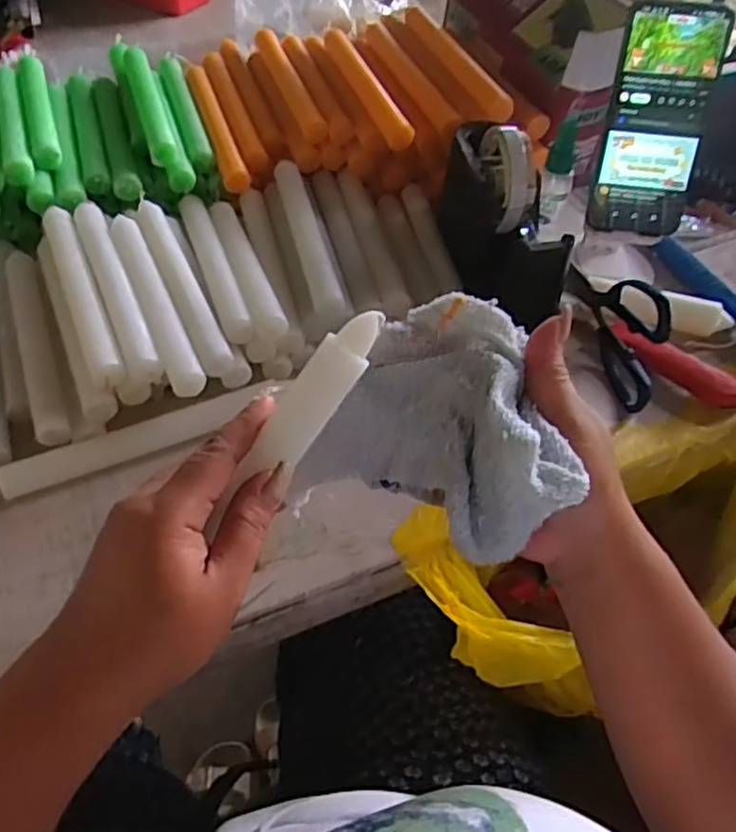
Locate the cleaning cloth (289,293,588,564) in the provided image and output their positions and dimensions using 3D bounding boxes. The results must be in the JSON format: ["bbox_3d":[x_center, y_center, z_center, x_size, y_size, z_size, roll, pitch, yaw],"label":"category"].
[{"bbox_3d":[0.040,0.001,0.347,0.129,0.083,0.097,18,52,11],"label":"cleaning cloth"}]

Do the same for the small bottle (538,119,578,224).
[{"bbox_3d":[0.154,-0.194,0.552,0.023,0.076,0.020,18,52,11],"label":"small bottle"}]

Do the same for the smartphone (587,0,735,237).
[{"bbox_3d":[0.223,-0.226,0.531,0.074,0.164,0.007,6,25,5],"label":"smartphone"}]

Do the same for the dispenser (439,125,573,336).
[{"bbox_3d":[0.107,-0.161,0.559,0.053,0.123,0.175,-8,52,-10],"label":"dispenser"}]

